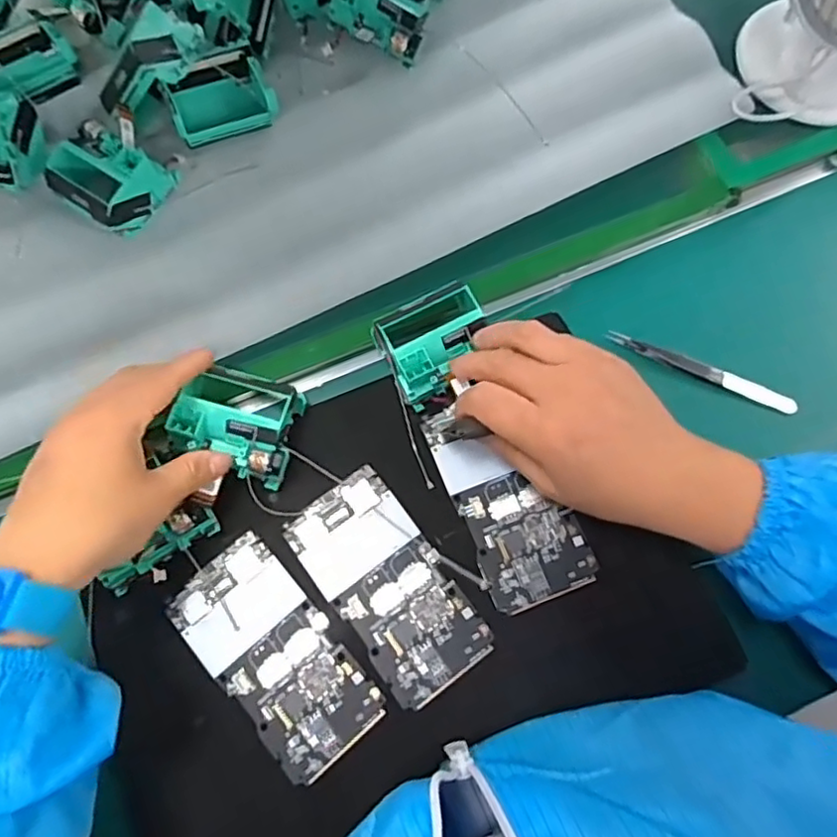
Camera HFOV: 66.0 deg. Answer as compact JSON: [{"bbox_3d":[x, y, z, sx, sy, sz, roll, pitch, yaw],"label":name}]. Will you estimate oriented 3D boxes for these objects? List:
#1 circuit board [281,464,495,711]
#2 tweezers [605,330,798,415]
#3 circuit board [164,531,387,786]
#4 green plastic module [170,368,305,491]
[{"bbox_3d":[-0.018,0.097,0.377,0.065,0.004,0.129,-36,76,-9],"label":"circuit board"},{"bbox_3d":[0.185,-0.032,0.422,0.124,0.007,0.011,26,76,8],"label":"tweezers"},{"bbox_3d":[-0.081,0.134,0.367,0.066,0.004,0.128,-41,77,-10],"label":"circuit board"},{"bbox_3d":[-0.110,0.005,0.386,0.068,0.042,0.066,16,75,6],"label":"green plastic module"}]

